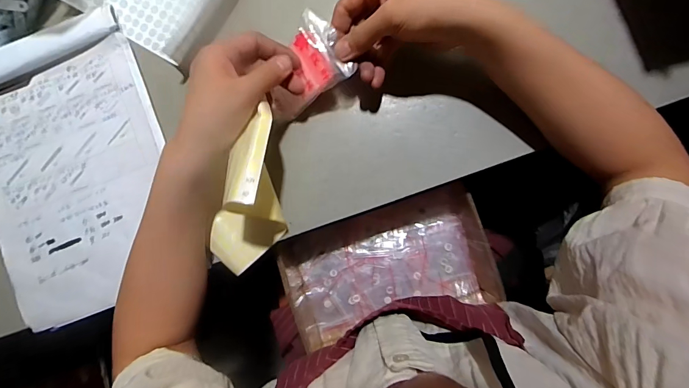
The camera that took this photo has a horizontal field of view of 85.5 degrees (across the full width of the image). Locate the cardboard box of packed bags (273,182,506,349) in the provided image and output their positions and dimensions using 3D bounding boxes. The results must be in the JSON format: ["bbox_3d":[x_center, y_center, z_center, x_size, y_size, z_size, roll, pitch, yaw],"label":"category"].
[{"bbox_3d":[0.056,0.102,0.493,0.259,0.070,0.151,-19,87,4],"label":"cardboard box of packed bags"}]

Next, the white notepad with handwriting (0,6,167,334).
[{"bbox_3d":[-0.307,-0.022,0.414,0.215,0.028,0.297,-20,87,4],"label":"white notepad with handwriting"}]

